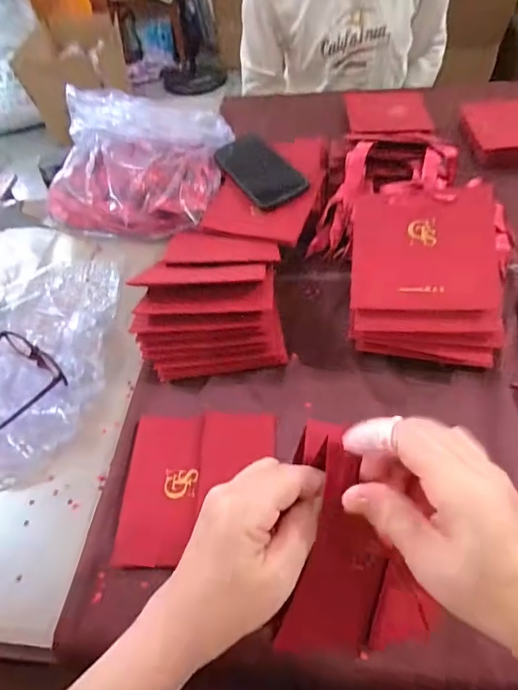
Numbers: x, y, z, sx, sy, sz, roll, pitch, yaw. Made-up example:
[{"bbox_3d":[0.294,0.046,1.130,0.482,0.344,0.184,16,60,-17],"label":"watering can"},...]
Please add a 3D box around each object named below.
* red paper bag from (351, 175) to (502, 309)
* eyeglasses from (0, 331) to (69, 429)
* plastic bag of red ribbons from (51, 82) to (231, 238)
[{"bbox_3d":[0.170,-0.106,0.460,0.139,0.007,0.144,2,75,14],"label":"red paper bag"},{"bbox_3d":[-0.297,0.052,0.472,0.150,0.037,0.153,35,64,27],"label":"eyeglasses"},{"bbox_3d":[-0.185,-0.291,0.681,0.270,0.107,0.251,8,55,11],"label":"plastic bag of red ribbons"}]

